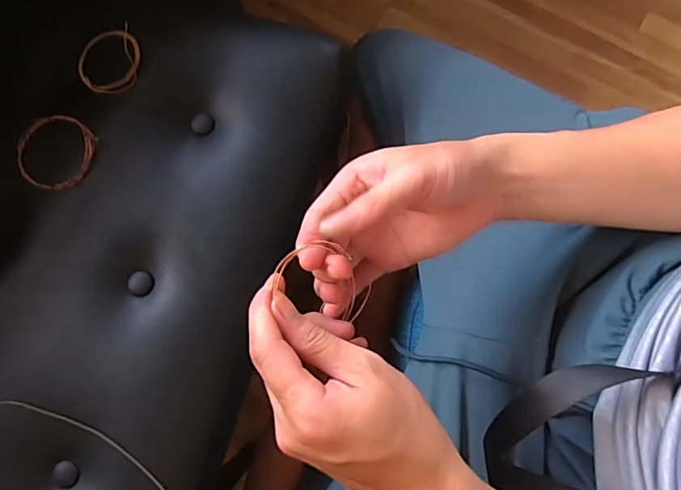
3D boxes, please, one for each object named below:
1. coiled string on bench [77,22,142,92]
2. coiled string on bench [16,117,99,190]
[{"bbox_3d":[-0.202,-0.160,0.423,0.057,0.015,0.059,0,80,1],"label":"coiled string on bench"},{"bbox_3d":[-0.240,-0.079,0.408,0.066,0.010,0.063,0,80,1],"label":"coiled string on bench"}]

